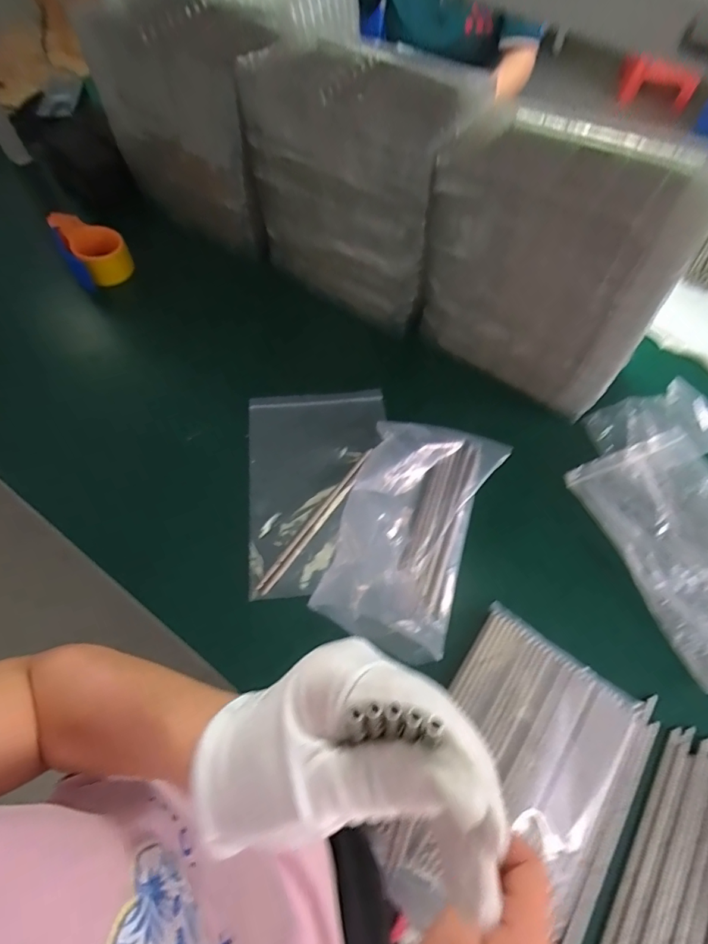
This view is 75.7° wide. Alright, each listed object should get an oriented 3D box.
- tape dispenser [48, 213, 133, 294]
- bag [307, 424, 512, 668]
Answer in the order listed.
[{"bbox_3d":[-0.427,-0.360,0.751,0.096,0.092,0.102,-33,70,-16],"label":"tape dispenser"},{"bbox_3d":[0.076,0.060,0.584,0.167,0.045,0.308,21,66,8],"label":"bag"}]

